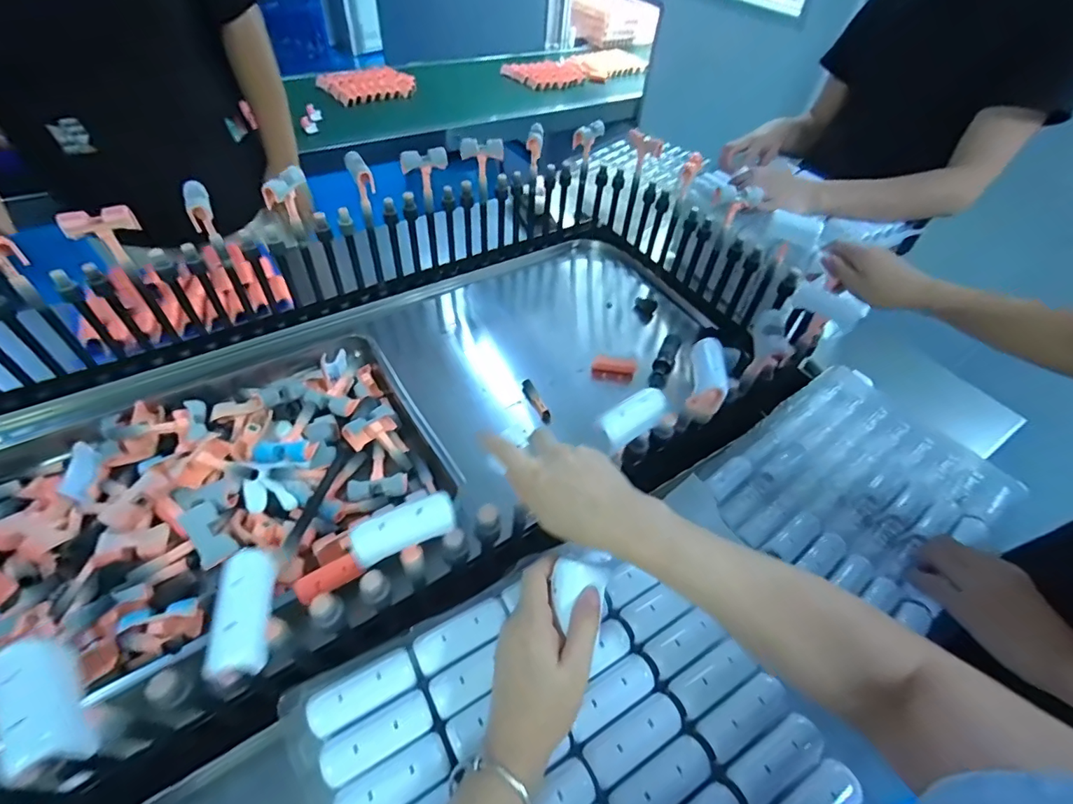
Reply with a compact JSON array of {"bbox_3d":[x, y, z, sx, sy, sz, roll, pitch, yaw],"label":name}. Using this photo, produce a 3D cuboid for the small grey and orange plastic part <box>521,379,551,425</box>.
[{"bbox_3d":[0.000,-0.001,0.779,0.015,0.021,0.087,-20,54,-21],"label":"small grey and orange plastic part"}]

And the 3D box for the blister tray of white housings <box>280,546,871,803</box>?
[{"bbox_3d":[0.023,0.246,0.339,0.322,0.019,0.259,-21,54,-22],"label":"blister tray of white housings"}]

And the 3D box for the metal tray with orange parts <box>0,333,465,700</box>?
[{"bbox_3d":[-0.431,0.108,0.620,0.574,0.053,0.380,-25,56,-24],"label":"metal tray with orange parts"}]

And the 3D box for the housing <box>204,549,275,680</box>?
[{"bbox_3d":[-0.198,0.140,0.325,0.033,0.021,0.075,14,51,-37],"label":"housing"}]

